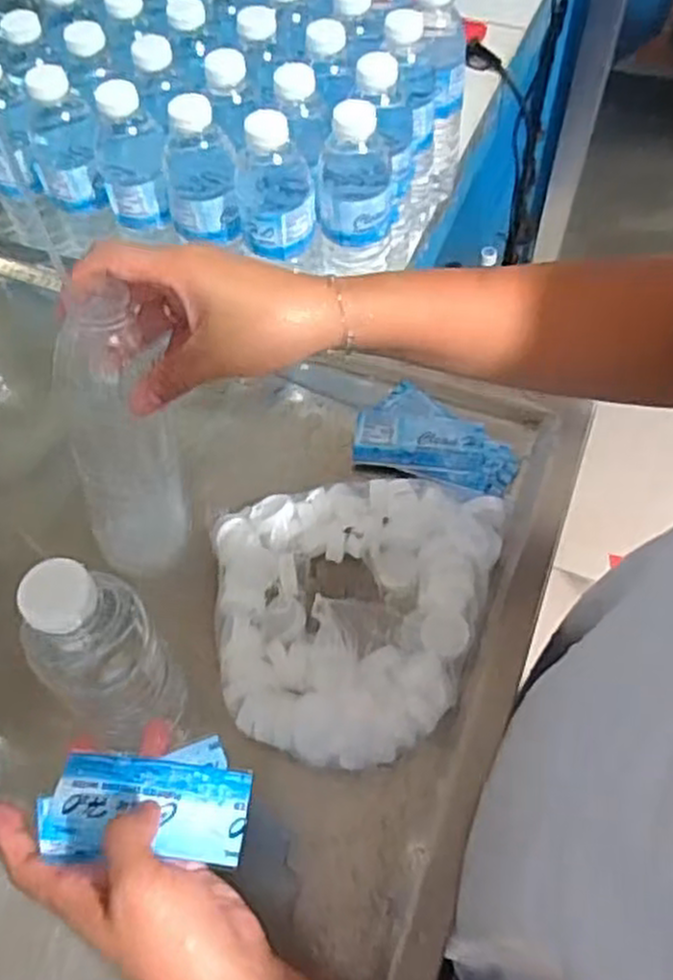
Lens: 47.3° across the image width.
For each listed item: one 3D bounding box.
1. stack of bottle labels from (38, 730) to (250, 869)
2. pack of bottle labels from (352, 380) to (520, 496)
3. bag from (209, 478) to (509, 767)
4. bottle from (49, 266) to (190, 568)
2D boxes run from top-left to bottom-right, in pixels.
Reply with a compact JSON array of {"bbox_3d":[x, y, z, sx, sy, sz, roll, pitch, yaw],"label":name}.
[{"bbox_3d":[-0.097,0.157,0.393,0.102,0.010,0.055,3,59,-2],"label":"stack of bottle labels"},{"bbox_3d":[0.078,-0.038,0.603,0.124,0.016,0.077,18,61,13],"label":"pack of bottle labels"},{"bbox_3d":[0.020,0.082,0.517,0.202,0.038,0.193,-5,59,0],"label":"bag"},{"bbox_3d":[-0.127,-0.034,0.457,0.057,0.188,0.053,9,42,8],"label":"bottle"}]

